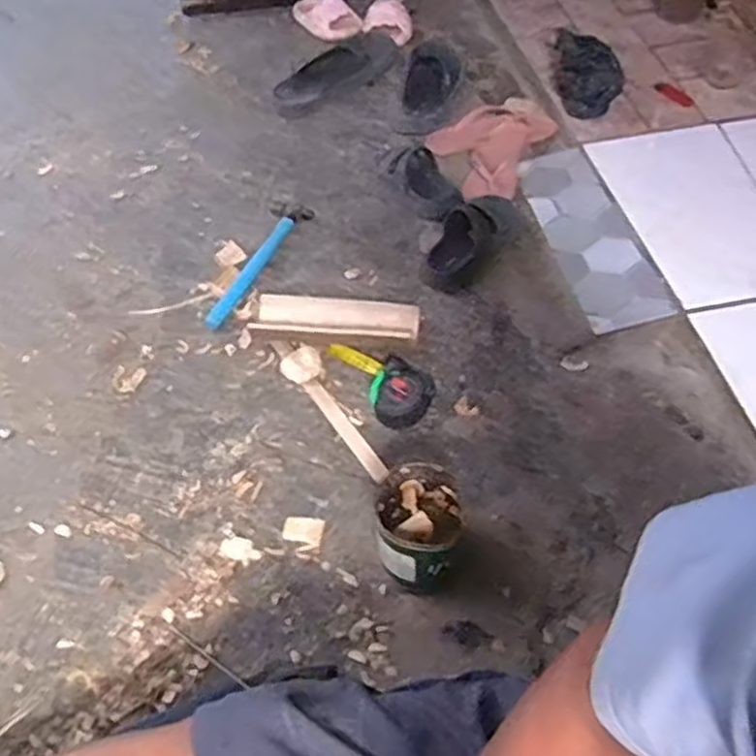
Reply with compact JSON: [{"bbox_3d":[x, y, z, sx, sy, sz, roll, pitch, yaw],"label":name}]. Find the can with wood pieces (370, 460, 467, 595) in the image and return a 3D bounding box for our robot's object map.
[{"bbox_3d":[0.046,0.174,0.870,0.096,0.114,0.110,6,53,7],"label":"can with wood pieces"}]

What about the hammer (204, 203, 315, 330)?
[{"bbox_3d":[-0.193,-0.188,1.208,0.063,0.025,0.282,19,54,16],"label":"hammer"}]

